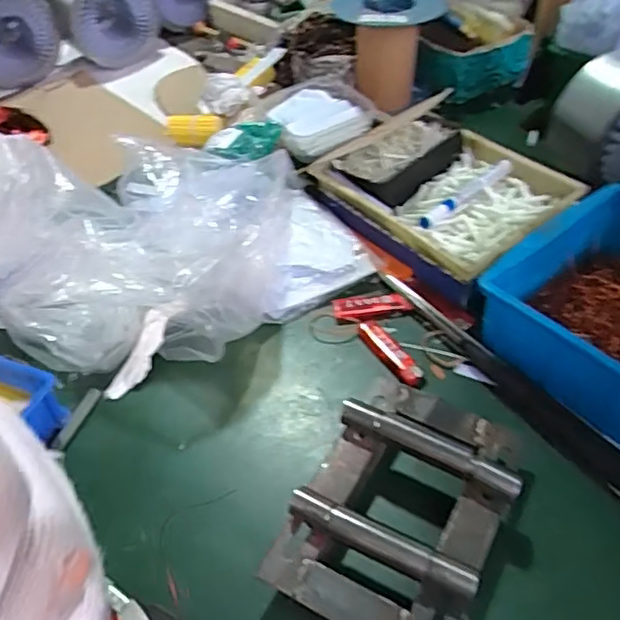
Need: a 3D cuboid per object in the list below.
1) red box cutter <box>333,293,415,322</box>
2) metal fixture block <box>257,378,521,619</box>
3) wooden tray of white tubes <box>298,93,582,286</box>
[{"bbox_3d":[0.063,-0.002,0.631,0.076,0.007,0.028,-6,47,-1],"label":"red box cutter"},{"bbox_3d":[0.069,0.145,0.465,0.134,0.052,0.194,20,52,22],"label":"metal fixture block"},{"bbox_3d":[0.141,-0.145,0.679,0.188,0.050,0.267,-33,53,-24],"label":"wooden tray of white tubes"}]

